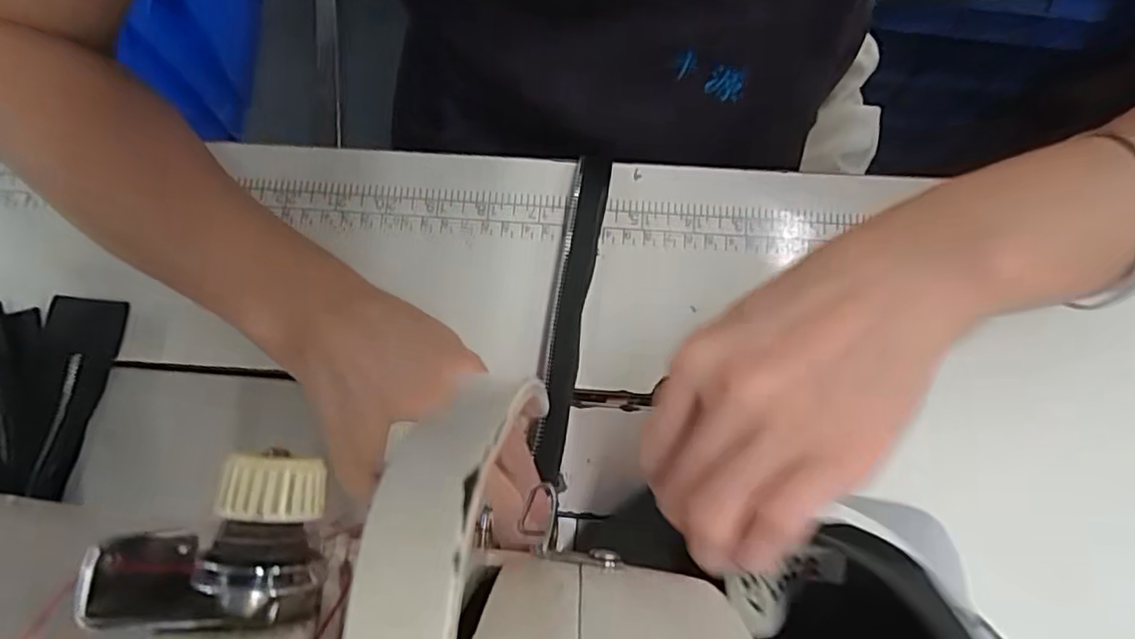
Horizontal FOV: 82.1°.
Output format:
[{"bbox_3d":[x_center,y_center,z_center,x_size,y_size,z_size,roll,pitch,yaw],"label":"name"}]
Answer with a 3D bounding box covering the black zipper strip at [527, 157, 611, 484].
[{"bbox_3d":[0.001,-0.005,0.301,0.017,0.011,0.152,8,76,2],"label":"black zipper strip"}]

